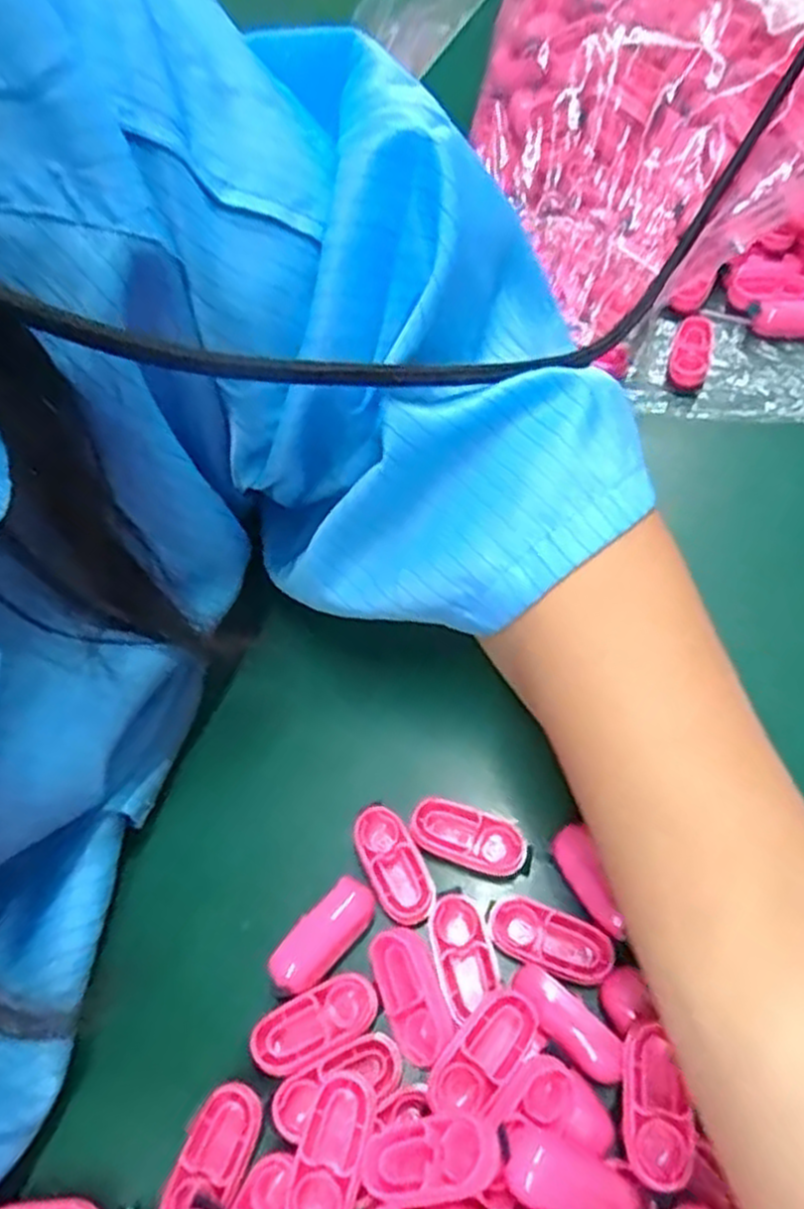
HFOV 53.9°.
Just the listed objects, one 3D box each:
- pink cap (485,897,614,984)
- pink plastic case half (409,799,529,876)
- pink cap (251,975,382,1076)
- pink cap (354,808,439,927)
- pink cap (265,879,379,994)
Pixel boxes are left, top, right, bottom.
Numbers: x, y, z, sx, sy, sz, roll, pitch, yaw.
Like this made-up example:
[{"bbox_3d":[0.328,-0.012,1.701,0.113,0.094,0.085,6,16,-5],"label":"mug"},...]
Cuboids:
[{"bbox_3d":[0.040,0.092,0.218,0.033,0.007,0.015,17,60,13],"label":"pink cap"},{"bbox_3d":[0.019,0.069,0.233,0.034,0.006,0.015,17,60,12],"label":"pink plastic case half"},{"bbox_3d":[-0.023,0.112,0.211,0.034,0.009,0.015,-22,60,-11],"label":"pink cap"},{"bbox_3d":[-0.003,0.076,0.232,0.015,0.009,0.033,-28,61,-14],"label":"pink cap"},{"bbox_3d":[-0.022,0.091,0.219,0.014,0.007,0.033,35,66,21],"label":"pink cap"}]

